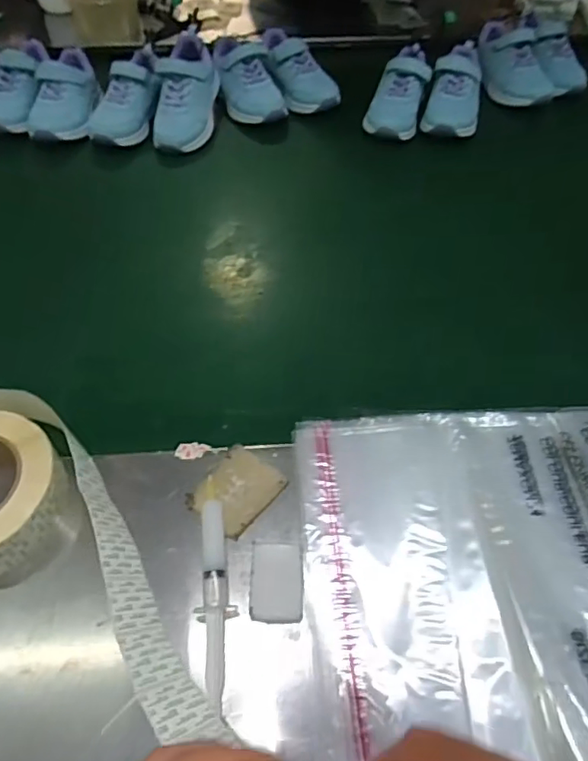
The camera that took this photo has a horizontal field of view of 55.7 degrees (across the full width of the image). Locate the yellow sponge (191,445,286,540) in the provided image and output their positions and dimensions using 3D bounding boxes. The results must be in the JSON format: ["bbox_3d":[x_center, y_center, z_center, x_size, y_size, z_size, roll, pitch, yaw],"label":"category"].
[{"bbox_3d":[-0.044,0.086,0.446,0.054,0.013,0.066,30,60,20],"label":"yellow sponge"}]

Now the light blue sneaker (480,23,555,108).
[{"bbox_3d":[0.334,-0.493,0.867,0.083,0.061,0.173,-13,54,-9],"label":"light blue sneaker"}]

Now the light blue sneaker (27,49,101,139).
[{"bbox_3d":[-0.323,-0.402,0.784,0.080,0.066,0.166,-5,53,-3],"label":"light blue sneaker"}]

